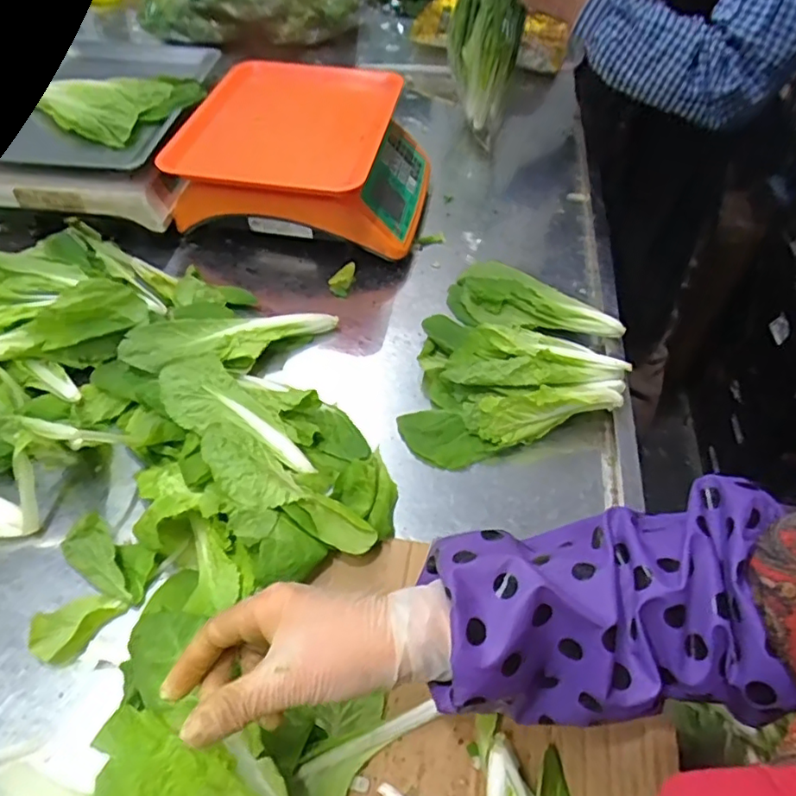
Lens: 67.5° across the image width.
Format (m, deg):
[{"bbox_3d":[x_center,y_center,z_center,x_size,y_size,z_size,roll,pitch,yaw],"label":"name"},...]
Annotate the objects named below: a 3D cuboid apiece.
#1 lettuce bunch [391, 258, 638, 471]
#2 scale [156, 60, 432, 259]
[{"bbox_3d":[0.127,-0.053,0.622,0.201,0.049,0.284,10,50,7],"label":"lettuce bunch"},{"bbox_3d":[-0.113,-0.297,0.732,0.285,0.113,0.247,6,50,3],"label":"scale"}]

